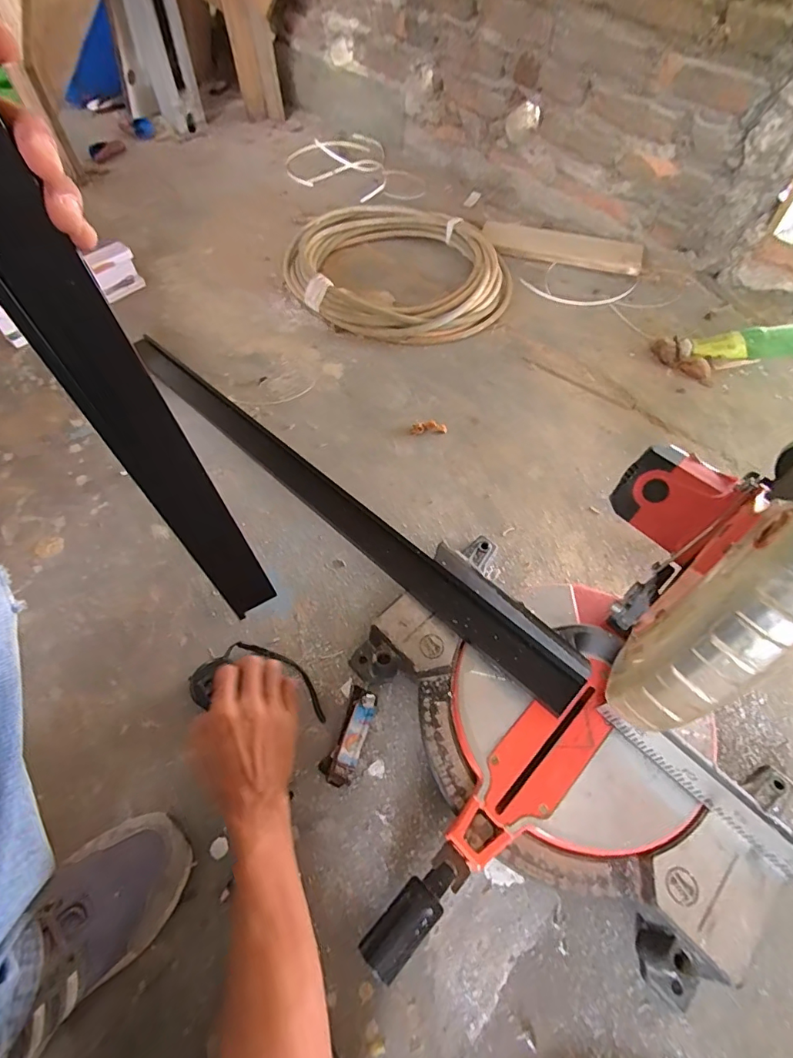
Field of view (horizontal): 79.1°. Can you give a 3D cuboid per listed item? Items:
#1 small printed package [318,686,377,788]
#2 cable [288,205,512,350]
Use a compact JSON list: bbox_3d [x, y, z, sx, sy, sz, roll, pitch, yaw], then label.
[{"bbox_3d":[-0.054,0.236,0.552,0.035,0.016,0.104,17,60,9],"label":"small printed package"},{"bbox_3d":[0.007,-0.547,1.013,0.456,0.060,0.416,0,59,-1],"label":"cable"}]

